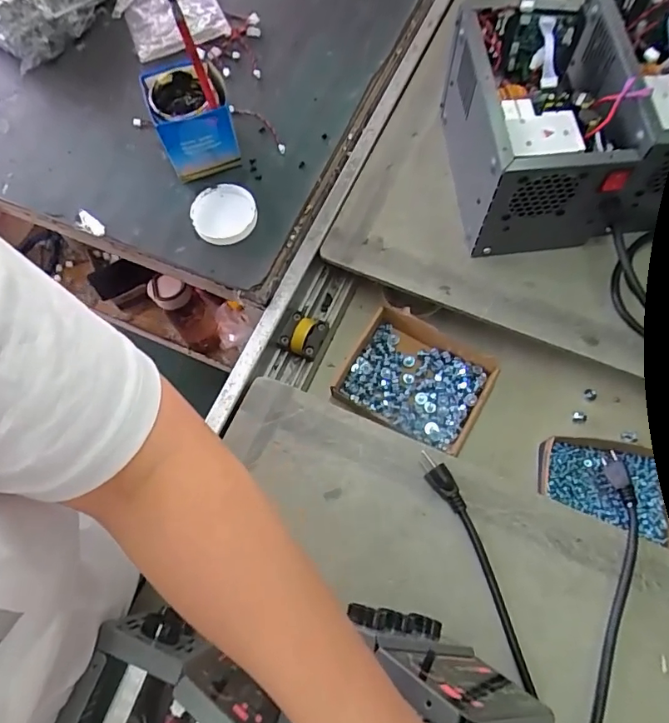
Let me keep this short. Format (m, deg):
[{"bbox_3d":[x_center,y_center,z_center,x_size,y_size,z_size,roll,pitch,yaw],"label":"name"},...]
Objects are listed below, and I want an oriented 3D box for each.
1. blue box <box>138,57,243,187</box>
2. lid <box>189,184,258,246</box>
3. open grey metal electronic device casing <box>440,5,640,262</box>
[{"bbox_3d":[-0.188,-0.320,0.668,0.099,0.109,0.100,-18,68,-4],"label":"blue box"},{"bbox_3d":[-0.148,-0.198,0.664,0.084,0.017,0.080,-1,68,3],"label":"lid"},{"bbox_3d":[0.237,-0.281,0.610,0.157,0.154,0.250,-5,68,1],"label":"open grey metal electronic device casing"}]

